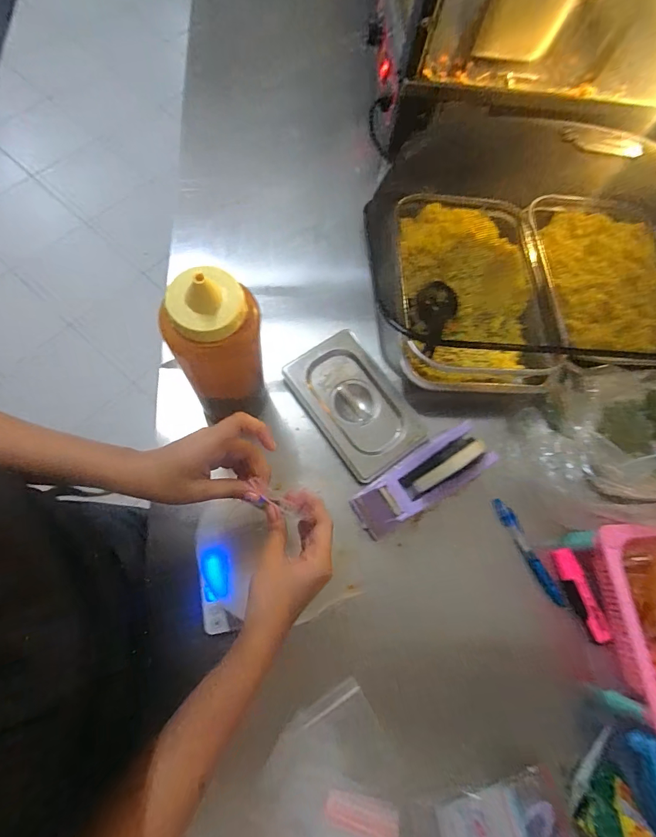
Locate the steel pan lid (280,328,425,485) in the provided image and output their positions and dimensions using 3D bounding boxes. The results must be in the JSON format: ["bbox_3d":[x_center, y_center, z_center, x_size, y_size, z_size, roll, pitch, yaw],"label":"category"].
[{"bbox_3d":[0.035,-0.019,0.515,0.110,0.025,0.174,-35,78,-17],"label":"steel pan lid"}]

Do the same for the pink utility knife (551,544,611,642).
[{"bbox_3d":[0.287,0.202,0.475,0.026,0.027,0.100,-14,73,-12],"label":"pink utility knife"}]

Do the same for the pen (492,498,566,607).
[{"bbox_3d":[0.236,0.154,0.492,0.015,0.012,0.126,-22,75,-14],"label":"pen"}]

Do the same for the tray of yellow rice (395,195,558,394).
[{"bbox_3d":[0.189,-0.169,0.555,0.202,0.073,0.284,3,70,-6],"label":"tray of yellow rice"}]

